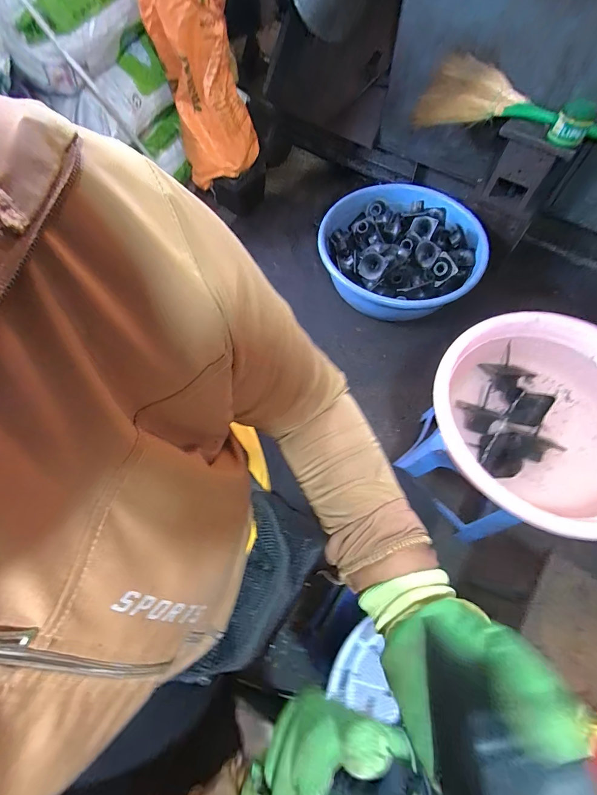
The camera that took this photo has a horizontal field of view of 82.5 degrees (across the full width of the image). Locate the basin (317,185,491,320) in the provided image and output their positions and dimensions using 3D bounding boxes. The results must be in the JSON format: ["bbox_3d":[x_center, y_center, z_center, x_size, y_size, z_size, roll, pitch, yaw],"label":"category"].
[{"bbox_3d":[0.399,-0.577,1.360,0.615,0.203,0.586,0,66,1],"label":"basin"}]

